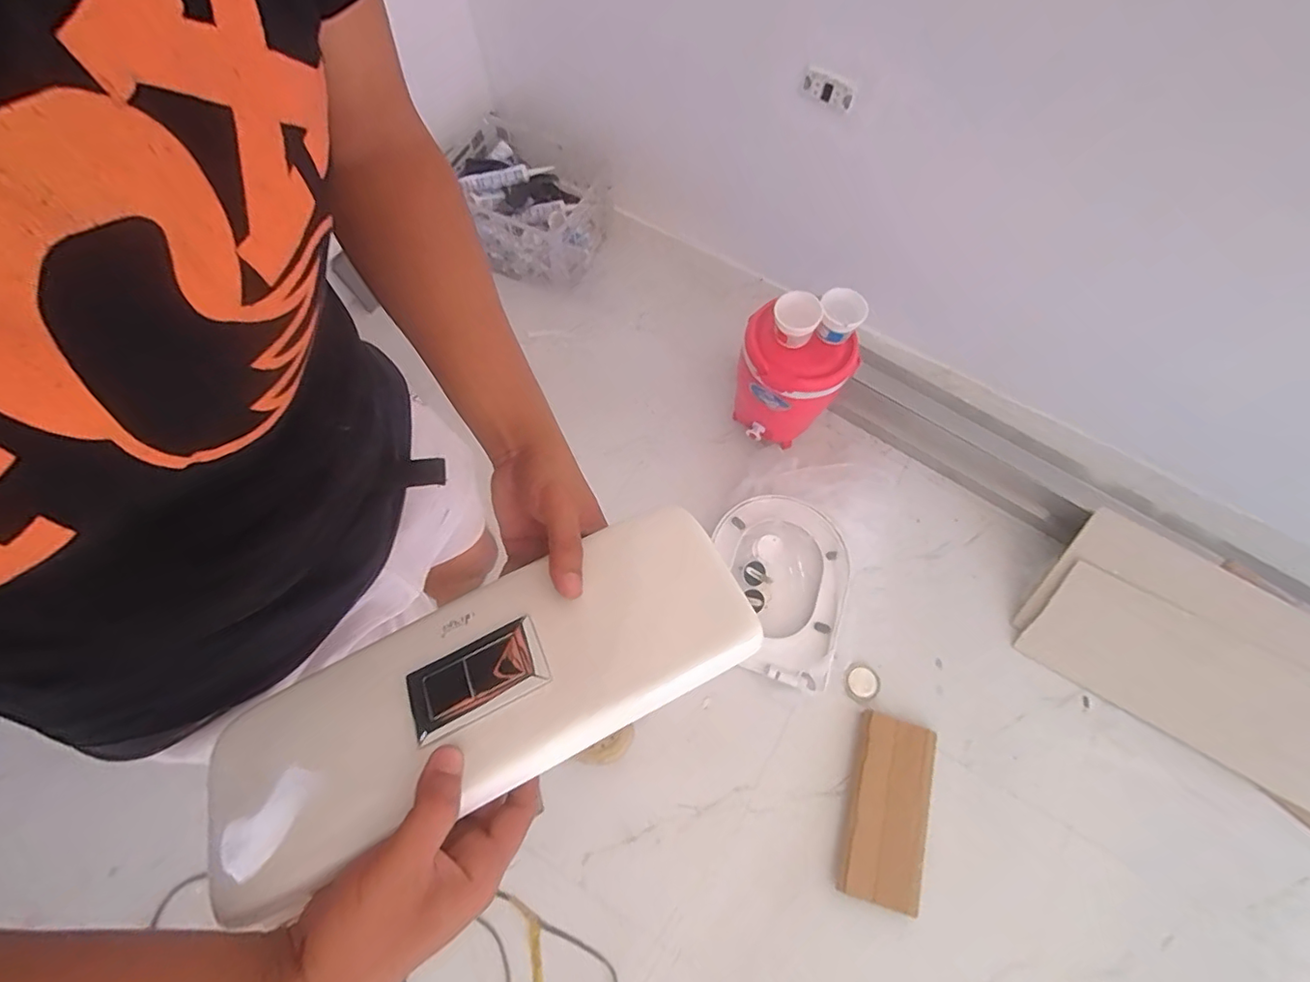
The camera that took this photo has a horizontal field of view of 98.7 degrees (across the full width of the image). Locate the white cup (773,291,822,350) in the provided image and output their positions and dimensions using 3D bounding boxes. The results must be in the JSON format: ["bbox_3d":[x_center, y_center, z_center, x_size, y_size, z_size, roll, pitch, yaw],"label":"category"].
[{"bbox_3d":[0.287,-0.351,1.153,0.095,0.077,0.080,30,70,11],"label":"white cup"}]

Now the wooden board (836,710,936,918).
[{"bbox_3d":[0.479,0.644,1.141,0.145,0.027,0.334,17,68,6],"label":"wooden board"}]

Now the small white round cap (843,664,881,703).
[{"bbox_3d":[0.463,0.430,1.258,0.075,0.019,0.078,0,67,-1],"label":"small white round cap"}]

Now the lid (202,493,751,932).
[{"bbox_3d":[-0.105,0.120,0.350,0.329,0.044,0.119,-25,70,-4],"label":"lid"}]

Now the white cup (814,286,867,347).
[{"bbox_3d":[0.381,-0.361,1.160,0.088,0.086,0.085,0,67,-1],"label":"white cup"}]

